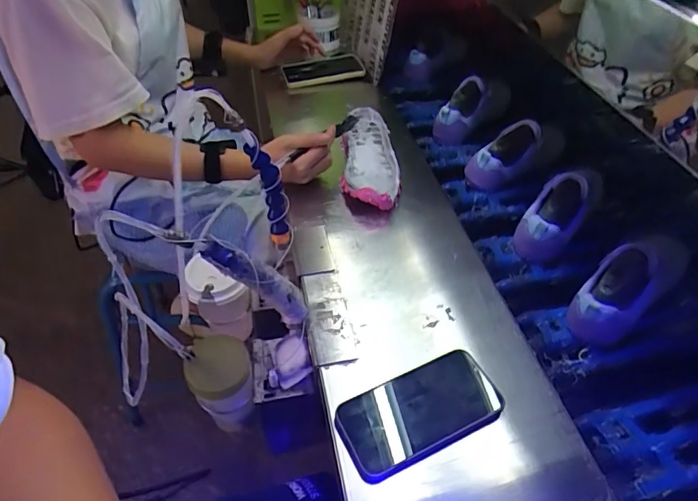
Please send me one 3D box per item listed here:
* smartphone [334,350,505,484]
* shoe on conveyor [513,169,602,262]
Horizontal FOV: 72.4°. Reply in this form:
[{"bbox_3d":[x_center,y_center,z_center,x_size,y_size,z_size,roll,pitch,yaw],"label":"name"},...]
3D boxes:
[{"bbox_3d":[0.072,0.159,0.479,0.164,0.018,0.080,-19,49,-21],"label":"smartphone"},{"bbox_3d":[0.290,-0.049,0.679,0.073,0.093,0.140,39,89,30],"label":"shoe on conveyor"}]

